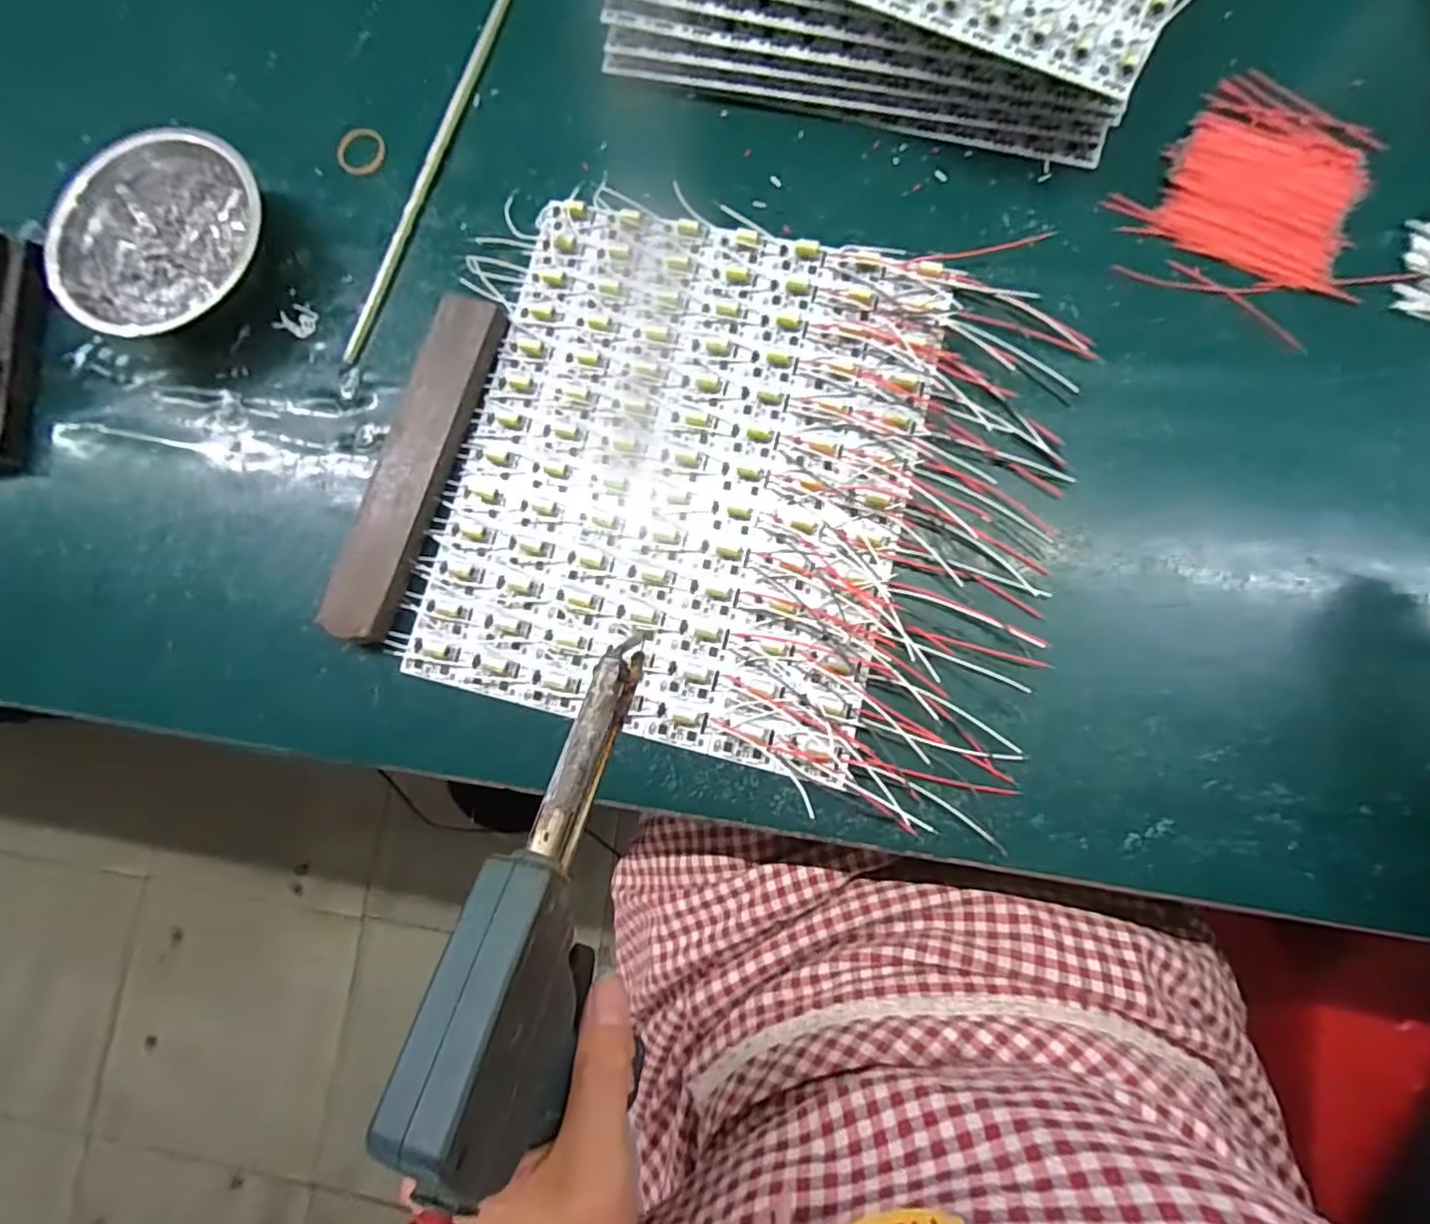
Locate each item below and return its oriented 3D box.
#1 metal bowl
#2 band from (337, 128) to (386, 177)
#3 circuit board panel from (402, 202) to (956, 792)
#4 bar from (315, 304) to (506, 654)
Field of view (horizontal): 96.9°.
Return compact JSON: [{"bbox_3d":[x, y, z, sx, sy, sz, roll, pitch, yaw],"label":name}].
[{"bbox_3d":[-0.325,-0.219,0.381,0.127,0.041,0.127,-1,82,5],"label":"metal bowl"},{"bbox_3d":[-0.225,-0.293,0.401,0.031,0.005,0.033,-1,82,5],"label":"band"},{"bbox_3d":[-0.018,-0.078,0.346,0.242,0.009,0.283,13,83,7],"label":"circuit board panel"},{"bbox_3d":[-0.167,-0.081,0.353,0.038,0.016,0.197,19,84,7],"label":"bar"}]

